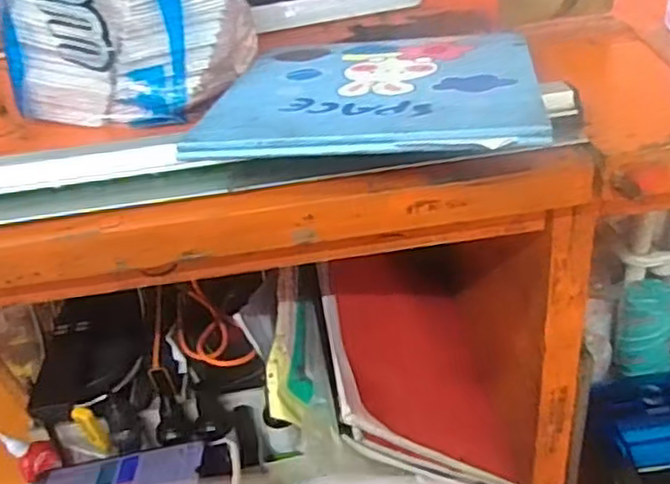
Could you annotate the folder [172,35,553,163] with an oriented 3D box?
[{"bbox_3d":[0.024,-0.099,0.430,0.190,0.012,0.194,0,33,11],"label":"folder"}]

